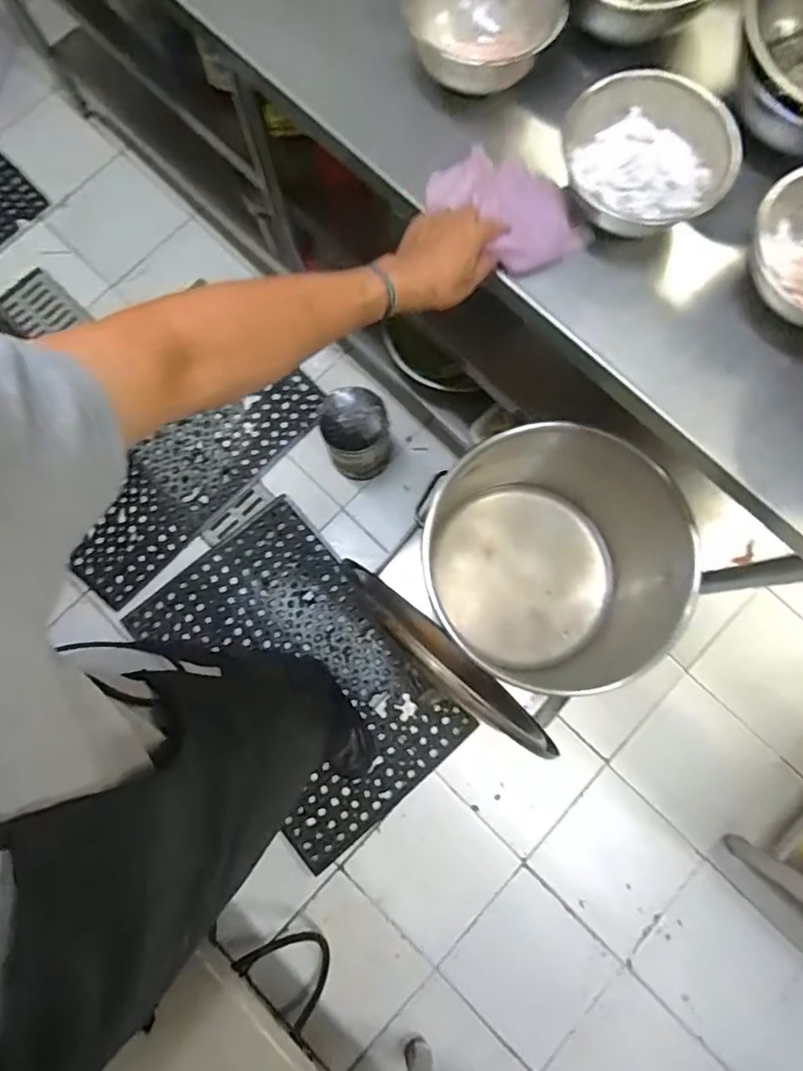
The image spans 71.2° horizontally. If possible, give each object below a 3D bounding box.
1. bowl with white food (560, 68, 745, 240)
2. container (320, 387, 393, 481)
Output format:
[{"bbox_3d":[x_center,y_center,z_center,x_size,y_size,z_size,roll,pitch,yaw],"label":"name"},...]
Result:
[{"bbox_3d":[0.256,-0.397,0.586,0.156,0.064,0.151,0,80,1],"label":"bowl with white food"},{"bbox_3d":[-0.103,-0.232,1.345,0.141,0.254,0.151,0,79,-1],"label":"container"}]

